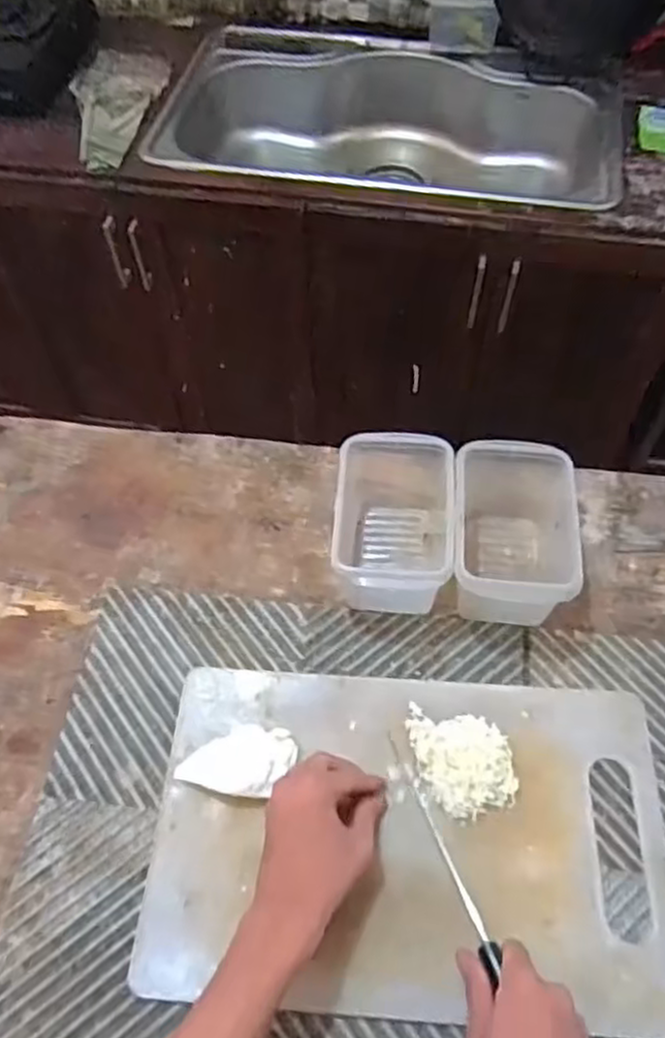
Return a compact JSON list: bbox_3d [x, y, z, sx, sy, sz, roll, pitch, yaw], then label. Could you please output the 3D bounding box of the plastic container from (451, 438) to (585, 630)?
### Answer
[{"bbox_3d":[0.162,0.017,0.677,0.103,0.098,0.148,3,57,6],"label":"plastic container"}]

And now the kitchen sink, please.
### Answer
[{"bbox_3d":[0.111,-0.713,1.442,0.820,0.208,0.507,11,57,9],"label":"kitchen sink"}]

